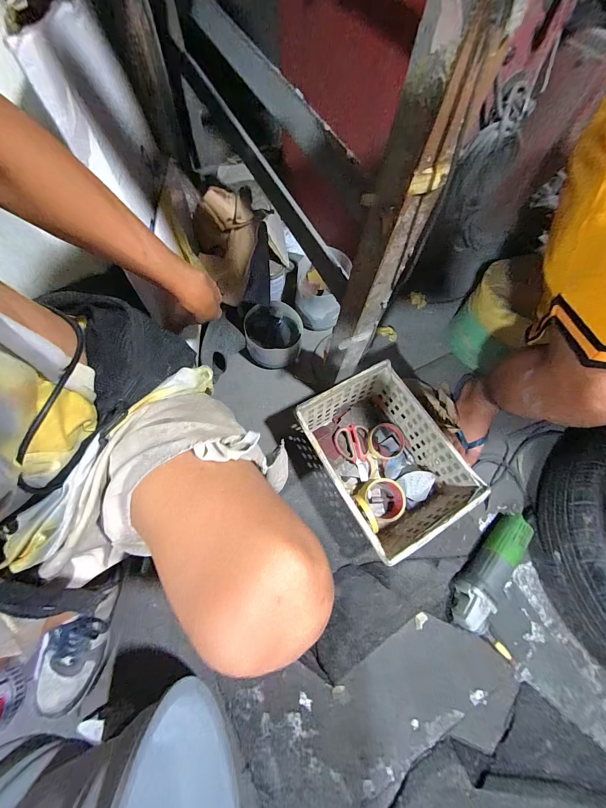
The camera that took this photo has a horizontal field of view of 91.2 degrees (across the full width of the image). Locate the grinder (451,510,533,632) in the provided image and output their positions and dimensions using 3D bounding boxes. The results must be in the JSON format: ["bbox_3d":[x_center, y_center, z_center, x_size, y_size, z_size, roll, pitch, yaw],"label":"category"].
[{"bbox_3d":[0.381,0.333,0.595,0.242,0.061,0.078,-42,74,-17],"label":"grinder"}]

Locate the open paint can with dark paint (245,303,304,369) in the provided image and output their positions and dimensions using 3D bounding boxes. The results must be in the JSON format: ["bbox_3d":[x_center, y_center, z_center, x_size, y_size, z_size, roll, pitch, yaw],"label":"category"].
[{"bbox_3d":[-0.084,-0.178,0.786,0.146,0.093,0.155,14,67,4],"label":"open paint can with dark paint"}]

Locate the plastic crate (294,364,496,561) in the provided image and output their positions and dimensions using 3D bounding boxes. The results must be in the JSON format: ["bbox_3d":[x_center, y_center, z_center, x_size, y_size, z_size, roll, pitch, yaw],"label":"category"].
[{"bbox_3d":[0.159,0.117,0.636,0.252,0.157,0.325,-29,71,-13],"label":"plastic crate"}]

